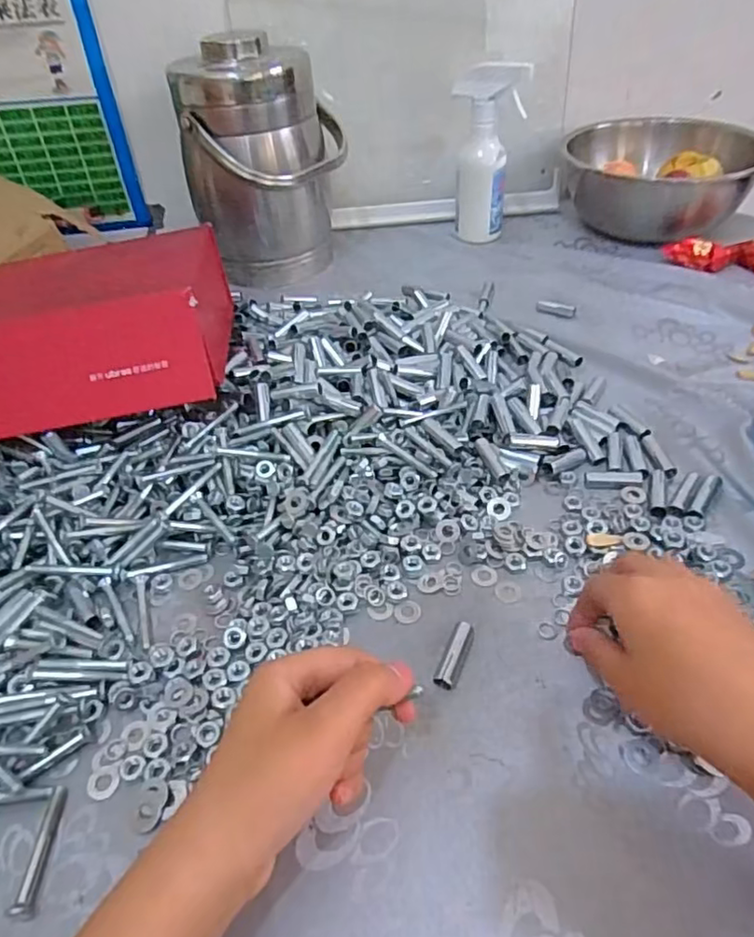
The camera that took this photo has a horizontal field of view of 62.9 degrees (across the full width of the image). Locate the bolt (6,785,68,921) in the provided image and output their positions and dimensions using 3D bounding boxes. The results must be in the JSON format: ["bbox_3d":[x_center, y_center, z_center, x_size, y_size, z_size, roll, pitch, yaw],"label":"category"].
[{"bbox_3d":[-0.162,0.181,0.295,0.011,0.006,0.055,-5,43,0],"label":"bolt"}]

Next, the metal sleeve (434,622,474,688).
[{"bbox_3d":[0.044,0.107,0.353,0.011,0.012,0.040,16,47,21],"label":"metal sleeve"}]

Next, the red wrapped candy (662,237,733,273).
[{"bbox_3d":[0.352,-0.237,0.679,0.031,0.026,0.067,-35,51,-29],"label":"red wrapped candy"}]

